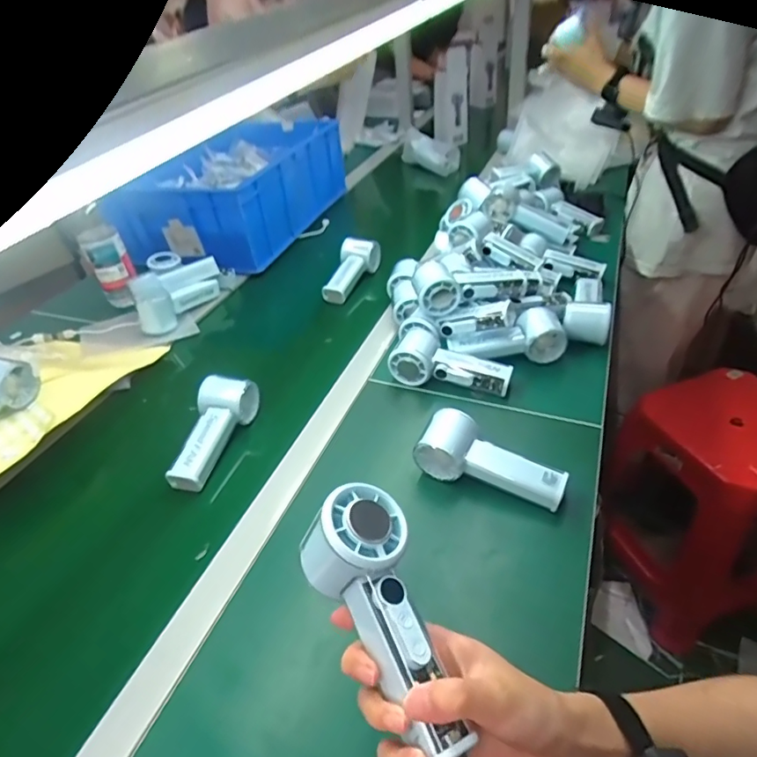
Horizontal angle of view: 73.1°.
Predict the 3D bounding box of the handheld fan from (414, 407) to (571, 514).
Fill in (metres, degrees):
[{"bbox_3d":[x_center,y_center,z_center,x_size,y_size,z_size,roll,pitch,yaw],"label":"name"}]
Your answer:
[{"bbox_3d":[0.114,0.085,0.524,0.150,0.058,0.055,14,44,24],"label":"handheld fan"}]

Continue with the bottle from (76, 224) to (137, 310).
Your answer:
[{"bbox_3d":[-0.462,-0.191,0.885,0.067,0.129,0.062,-24,42,-20],"label":"bottle"}]

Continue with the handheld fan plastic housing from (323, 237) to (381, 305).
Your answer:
[{"bbox_3d":[-0.050,-0.185,0.879,0.068,0.057,0.140,8,41,18],"label":"handheld fan plastic housing"}]

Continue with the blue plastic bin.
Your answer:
[{"bbox_3d":[-0.298,-0.424,1.120,0.313,0.147,0.491,5,40,15],"label":"blue plastic bin"}]

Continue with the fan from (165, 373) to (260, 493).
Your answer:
[{"bbox_3d":[-0.202,0.059,0.600,0.067,0.045,0.149,7,41,17],"label":"fan"}]

